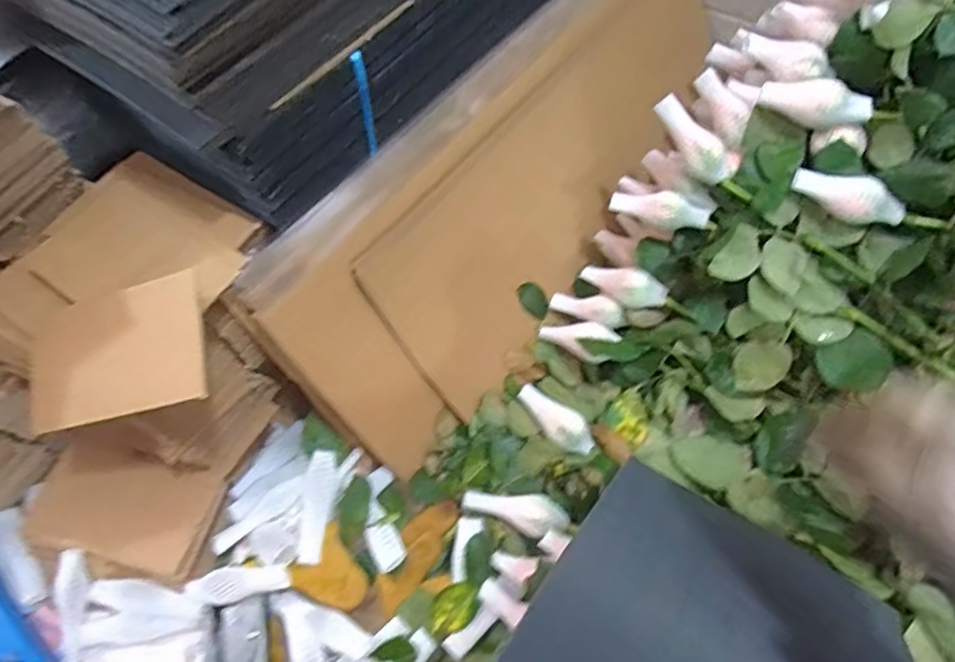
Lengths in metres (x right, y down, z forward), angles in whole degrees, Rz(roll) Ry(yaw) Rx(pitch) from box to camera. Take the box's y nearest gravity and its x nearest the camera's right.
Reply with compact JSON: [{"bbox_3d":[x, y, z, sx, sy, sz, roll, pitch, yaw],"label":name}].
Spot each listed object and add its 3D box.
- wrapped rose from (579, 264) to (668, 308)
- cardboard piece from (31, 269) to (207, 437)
[{"bbox_3d":[0.138,-0.043,0.573,0.081,0.030,0.028,18,63,13],"label":"wrapped rose"},{"bbox_3d":[-0.232,0.015,0.388,0.130,0.007,0.080,-13,80,14],"label":"cardboard piece"}]

